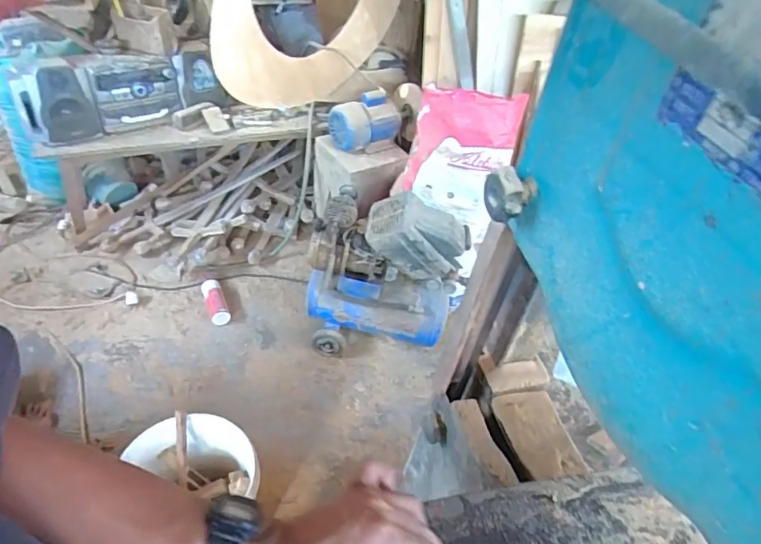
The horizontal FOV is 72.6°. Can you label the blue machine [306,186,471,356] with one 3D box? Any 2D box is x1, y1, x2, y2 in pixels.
[{"bbox_3d":[0.014,0.009,1.667,0.467,0.482,0.238,1,45,-5],"label":"blue machine"}]

